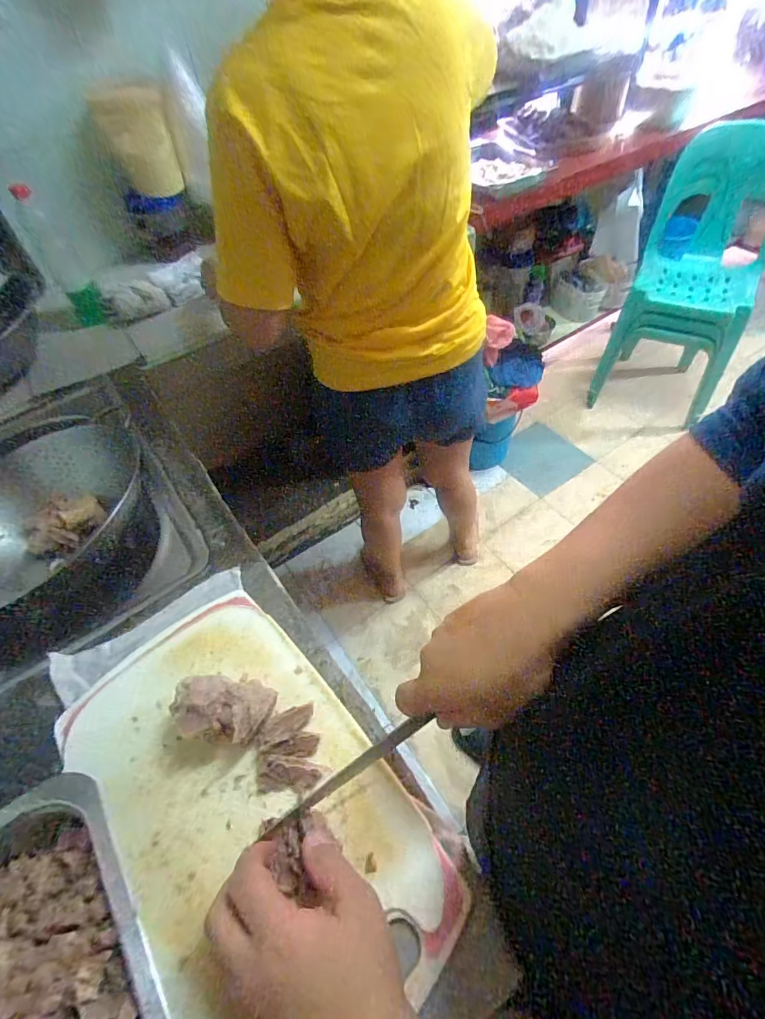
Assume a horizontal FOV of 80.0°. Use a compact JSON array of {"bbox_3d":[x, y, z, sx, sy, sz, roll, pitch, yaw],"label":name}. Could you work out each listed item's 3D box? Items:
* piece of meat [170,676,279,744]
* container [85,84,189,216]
[{"bbox_3d":[-0.149,0.190,0.434,0.086,0.043,0.059,3,53,7],"label":"piece of meat"},{"bbox_3d":[-0.483,-0.722,0.918,0.135,0.198,0.107,-19,54,-10],"label":"container"}]

